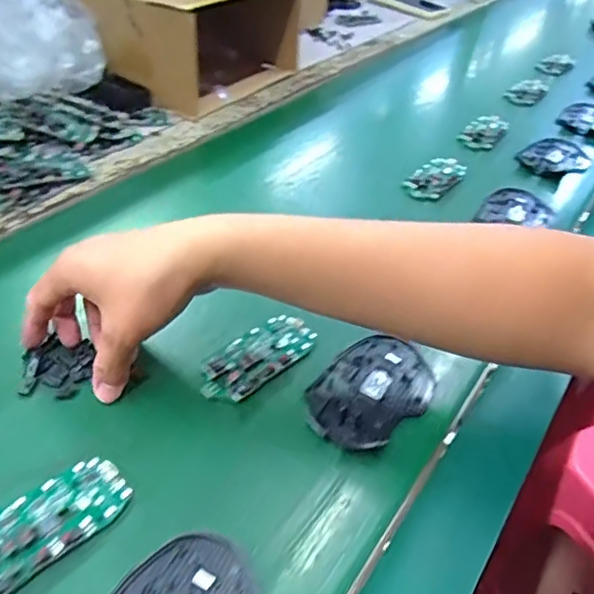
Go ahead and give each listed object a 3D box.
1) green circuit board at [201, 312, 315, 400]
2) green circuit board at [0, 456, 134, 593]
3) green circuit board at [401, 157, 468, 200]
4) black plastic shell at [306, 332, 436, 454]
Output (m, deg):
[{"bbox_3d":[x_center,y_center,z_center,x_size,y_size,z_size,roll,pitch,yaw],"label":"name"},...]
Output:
[{"bbox_3d":[-0.030,0.041,0.432,0.049,0.007,0.101,34,48,26],"label":"green circuit board"},{"bbox_3d":[-0.143,0.126,0.320,0.045,0.011,0.099,35,49,27],"label":"green circuit board"},{"bbox_3d":[0.159,-0.139,0.662,0.047,0.012,0.102,28,46,21],"label":"green circuit board"},{"bbox_3d":[0.053,0.067,0.418,0.069,0.013,0.109,34,48,26],"label":"black plastic shell"}]

